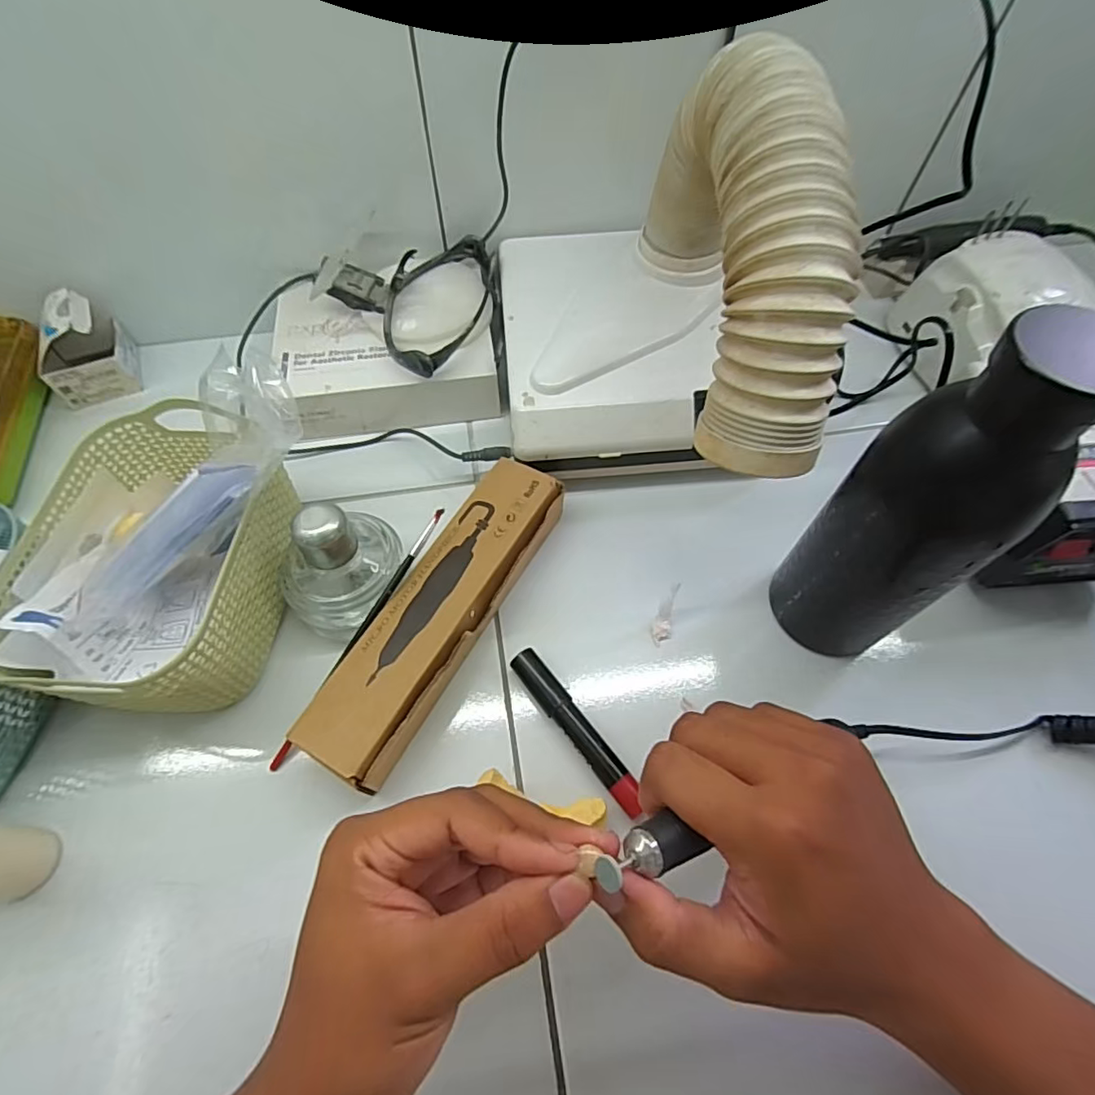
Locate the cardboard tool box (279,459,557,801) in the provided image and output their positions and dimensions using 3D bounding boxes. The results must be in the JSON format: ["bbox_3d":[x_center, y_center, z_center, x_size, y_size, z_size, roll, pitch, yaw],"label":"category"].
[{"bbox_3d":[-0.061,0.035,0.338,0.057,0.030,0.212,27,65,14],"label":"cardboard tool box"}]

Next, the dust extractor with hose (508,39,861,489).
[{"bbox_3d":[0.051,-0.156,0.333,0.153,0.185,0.269,-5,60,-3],"label":"dust extractor with hose"}]

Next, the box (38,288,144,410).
[{"bbox_3d":[-0.366,-0.157,0.442,0.060,0.064,0.061,-22,62,-13],"label":"box"}]

